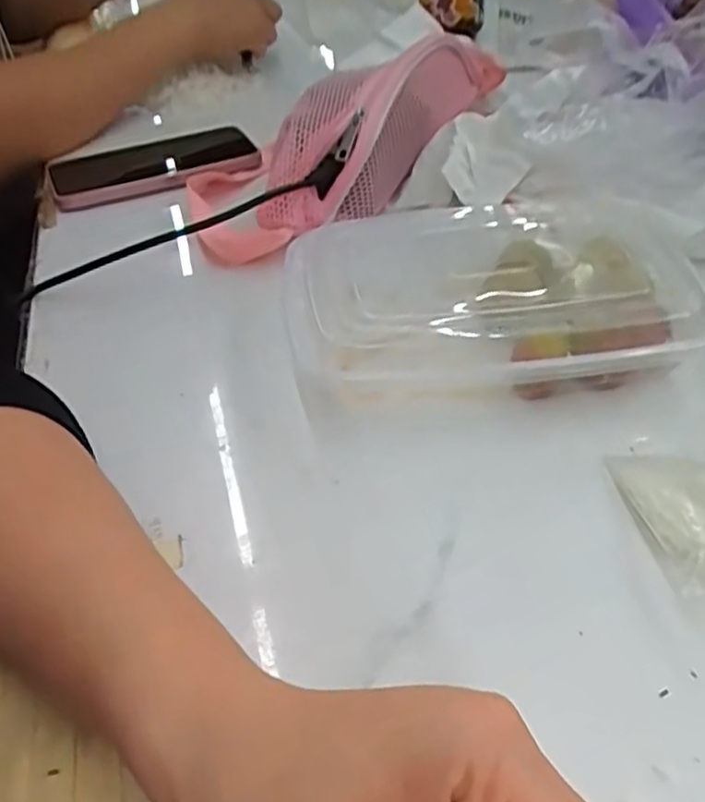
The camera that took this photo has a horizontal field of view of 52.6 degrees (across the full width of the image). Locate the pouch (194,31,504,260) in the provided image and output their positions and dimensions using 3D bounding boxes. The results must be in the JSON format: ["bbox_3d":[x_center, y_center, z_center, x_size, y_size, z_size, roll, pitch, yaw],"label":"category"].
[{"bbox_3d":[0.024,-0.207,0.526,0.062,0.082,0.349,24,48,25],"label":"pouch"}]

